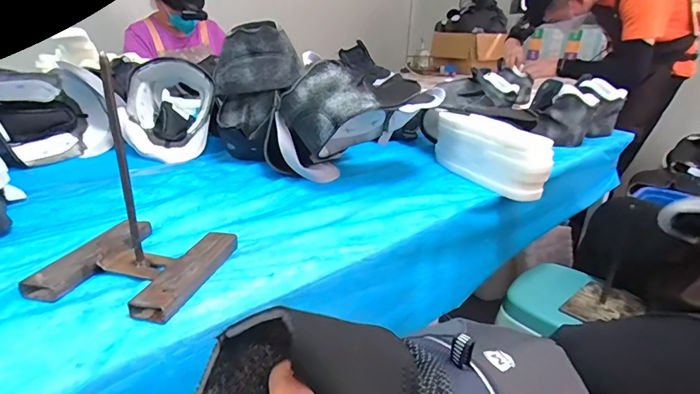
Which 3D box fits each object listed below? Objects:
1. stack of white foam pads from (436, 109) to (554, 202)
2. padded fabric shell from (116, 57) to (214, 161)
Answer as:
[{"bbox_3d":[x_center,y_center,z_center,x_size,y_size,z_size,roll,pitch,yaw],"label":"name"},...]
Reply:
[{"bbox_3d":[0.271,-0.092,0.849,0.091,0.109,0.251,-7,23,-21],"label":"stack of white foam pads"},{"bbox_3d":[-0.408,-0.203,0.965,0.193,0.179,0.237,-5,22,-16],"label":"padded fabric shell"}]

